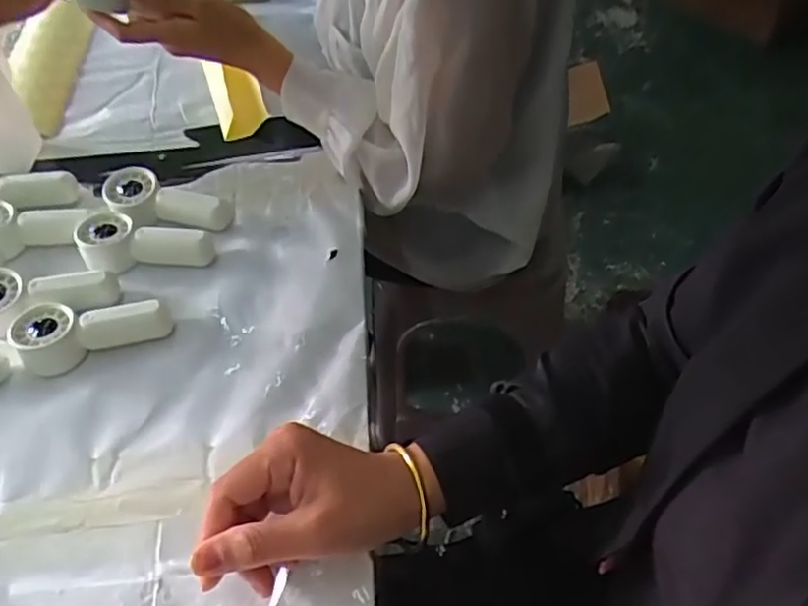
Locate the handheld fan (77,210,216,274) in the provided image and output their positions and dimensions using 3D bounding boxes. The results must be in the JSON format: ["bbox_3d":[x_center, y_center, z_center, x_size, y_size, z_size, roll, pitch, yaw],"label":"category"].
[{"bbox_3d":[-0.220,-0.044,0.552,0.115,0.032,0.051,10,53,10],"label":"handheld fan"}]

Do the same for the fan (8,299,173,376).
[{"bbox_3d":[-0.236,0.024,0.498,0.109,0.030,0.049,-5,52,-1],"label":"fan"}]

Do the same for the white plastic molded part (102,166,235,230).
[{"bbox_3d":[-0.211,-0.085,0.585,0.114,0.036,0.051,8,52,9],"label":"white plastic molded part"}]

